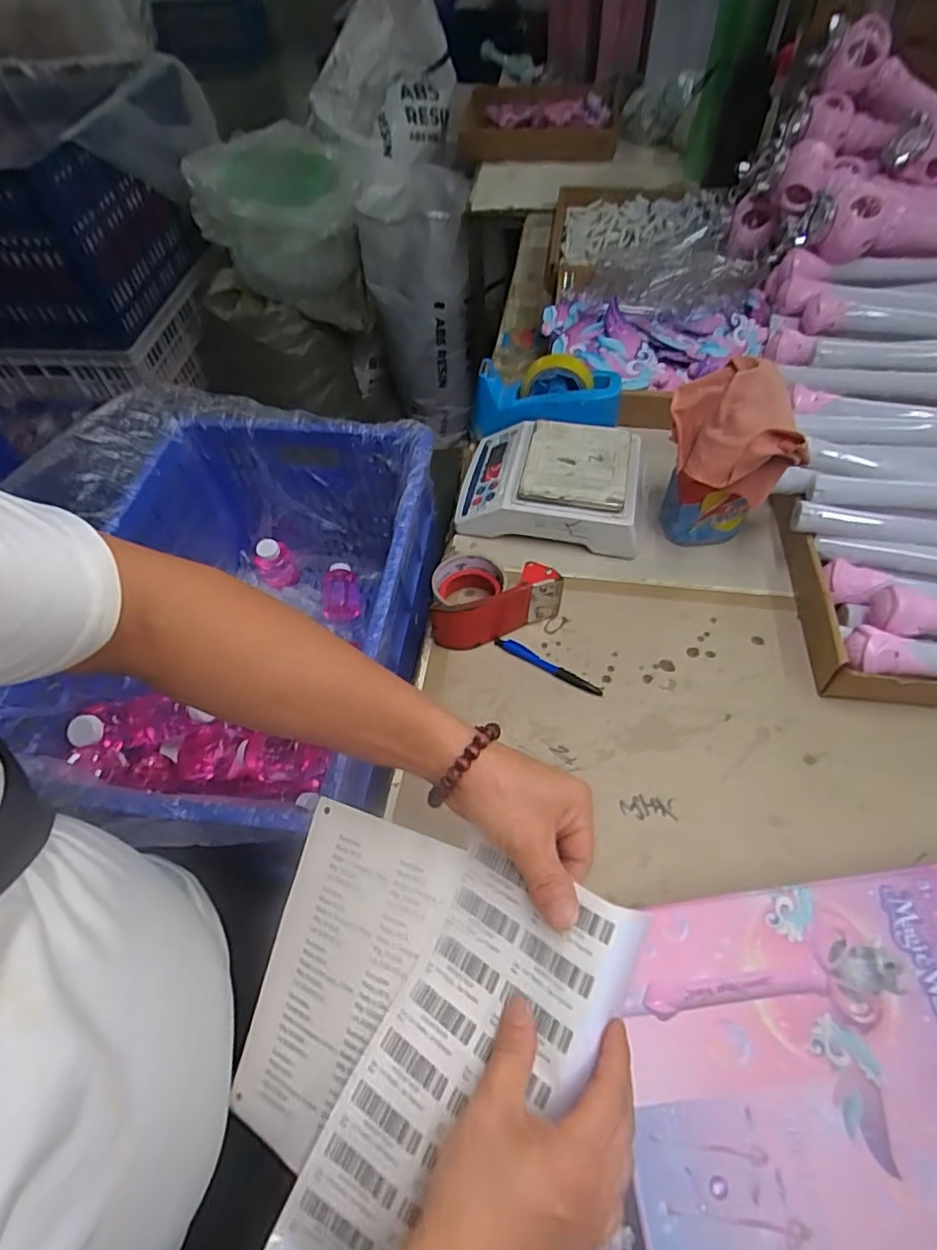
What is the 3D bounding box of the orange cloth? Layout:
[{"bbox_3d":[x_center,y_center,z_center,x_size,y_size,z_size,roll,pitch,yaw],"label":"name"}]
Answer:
[{"bbox_3d":[0.276,-0.196,0.602,0.137,0.119,0.083,16,58,15],"label":"orange cloth"}]

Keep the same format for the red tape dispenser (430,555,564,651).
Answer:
[{"bbox_3d":[0.032,-0.031,0.654,0.142,0.070,0.095,-2,55,2],"label":"red tape dispenser"}]

